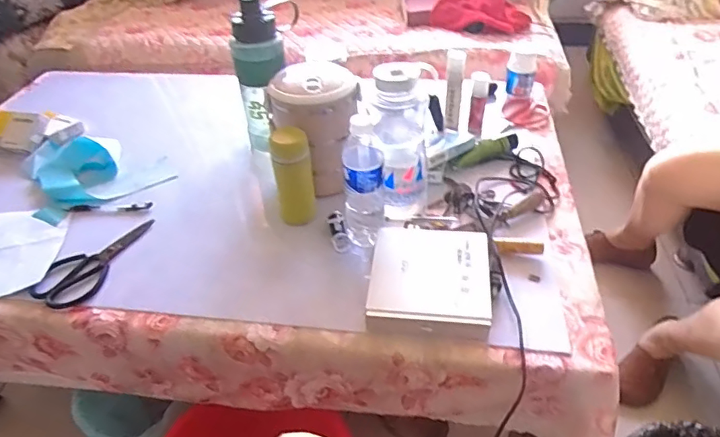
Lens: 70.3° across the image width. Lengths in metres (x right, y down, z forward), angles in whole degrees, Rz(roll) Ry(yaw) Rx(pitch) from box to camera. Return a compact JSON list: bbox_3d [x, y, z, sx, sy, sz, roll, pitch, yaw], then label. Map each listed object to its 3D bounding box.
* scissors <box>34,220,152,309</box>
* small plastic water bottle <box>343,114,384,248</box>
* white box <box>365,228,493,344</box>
[{"bbox_3d":[-0.416,0.064,0.817,0.092,0.015,0.199,20,47,23],"label":"scissors"},{"bbox_3d":[0.005,-0.052,0.763,0.059,0.206,0.064,-2,42,1],"label":"small plastic water bottle"},{"bbox_3d":[0.099,0.085,0.719,0.161,0.031,0.174,4,43,8],"label":"white box"}]

